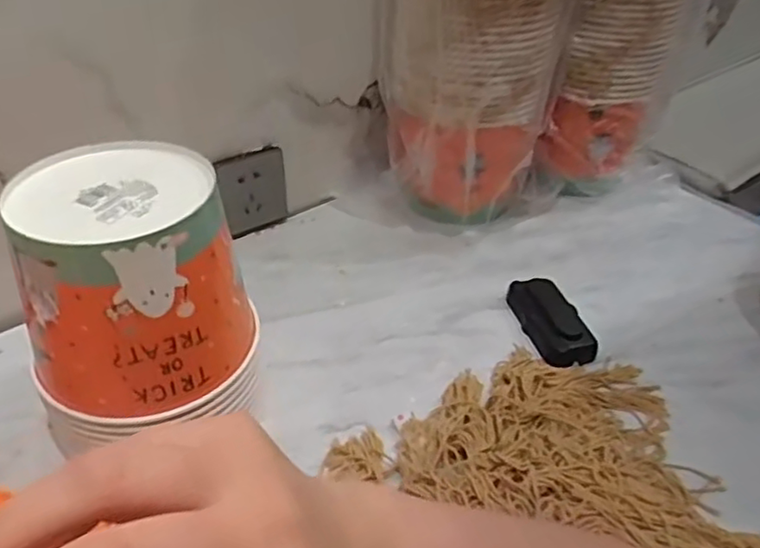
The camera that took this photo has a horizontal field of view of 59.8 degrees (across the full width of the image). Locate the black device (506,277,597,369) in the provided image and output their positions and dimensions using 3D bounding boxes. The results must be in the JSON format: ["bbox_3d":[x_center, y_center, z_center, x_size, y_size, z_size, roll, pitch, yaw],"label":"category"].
[{"bbox_3d":[0.160,0.039,0.621,0.053,0.018,0.104,-8,37,-11],"label":"black device"}]

